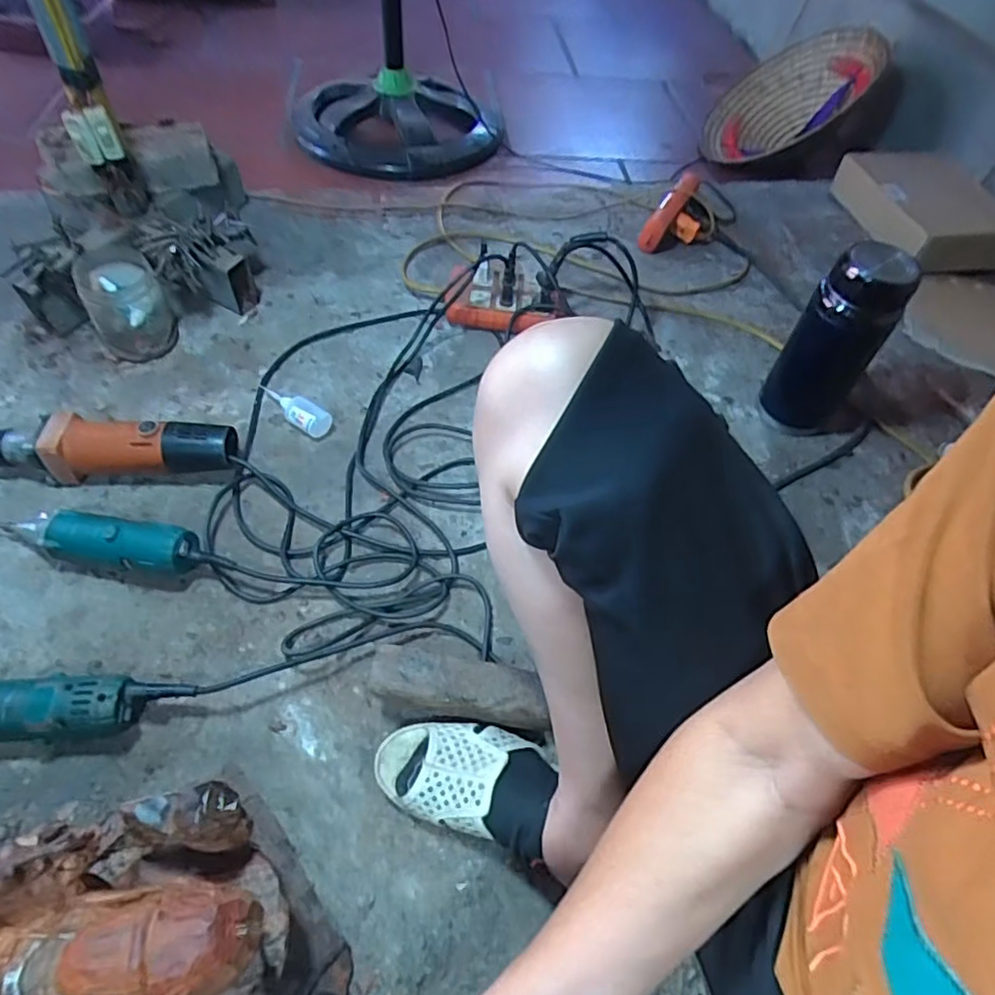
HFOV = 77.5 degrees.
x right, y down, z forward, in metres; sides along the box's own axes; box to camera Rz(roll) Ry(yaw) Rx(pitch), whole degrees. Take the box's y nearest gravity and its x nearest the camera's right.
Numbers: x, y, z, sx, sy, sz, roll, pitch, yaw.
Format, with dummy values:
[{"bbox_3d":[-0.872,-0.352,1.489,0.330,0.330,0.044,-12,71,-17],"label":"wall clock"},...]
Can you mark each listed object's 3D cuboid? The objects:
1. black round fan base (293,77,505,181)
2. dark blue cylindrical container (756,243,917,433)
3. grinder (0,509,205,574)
[{"bbox_3d":[-0.244,-0.860,1.420,0.479,0.074,0.451,35,57,20],"label":"black round fan base"},{"bbox_3d":[0.412,-0.180,0.774,0.097,0.256,0.092,2,52,-3],"label":"dark blue cylindrical container"},{"bbox_3d":[-0.430,0.045,0.657,0.232,0.059,0.052,13,52,5],"label":"grinder"}]

